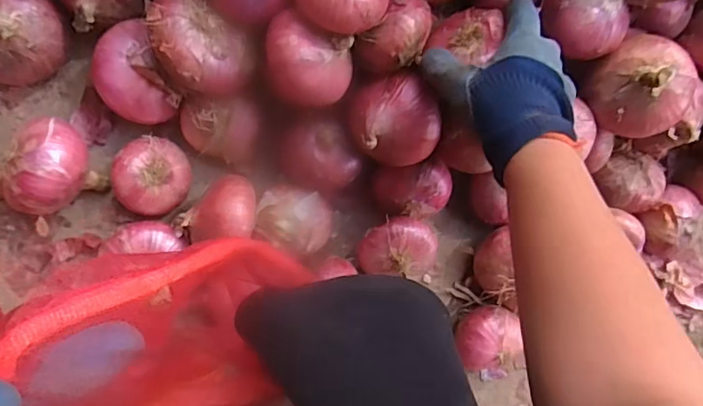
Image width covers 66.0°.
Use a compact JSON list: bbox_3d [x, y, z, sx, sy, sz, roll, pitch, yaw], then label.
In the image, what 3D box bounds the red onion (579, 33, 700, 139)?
[{"bbox_3d":[0.276,-0.110,0.514,0.084,0.065,0.090,0,92,-10],"label":"red onion"}]

